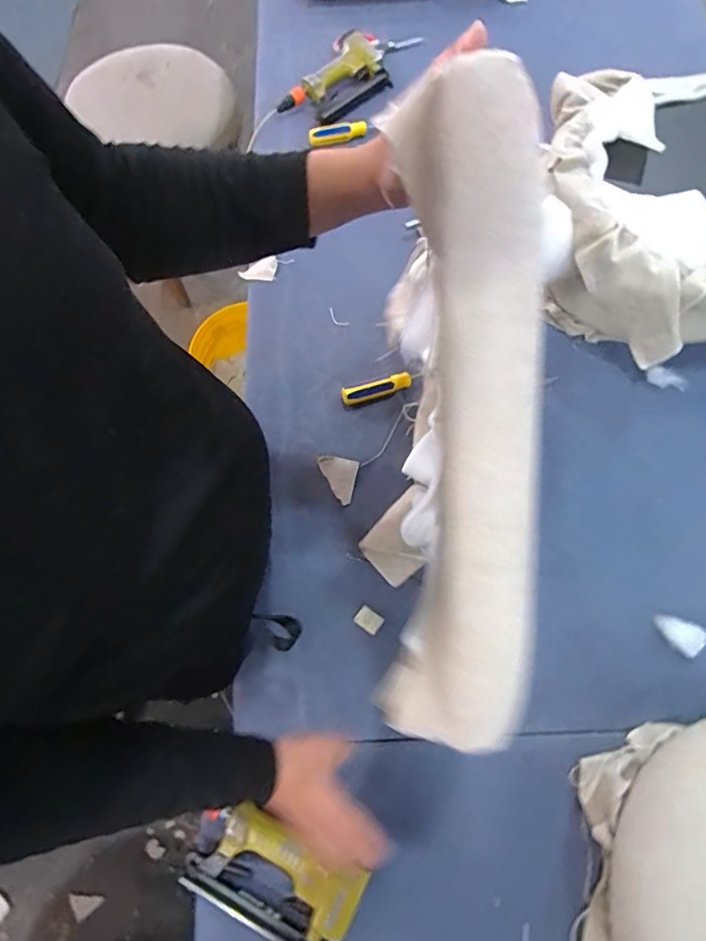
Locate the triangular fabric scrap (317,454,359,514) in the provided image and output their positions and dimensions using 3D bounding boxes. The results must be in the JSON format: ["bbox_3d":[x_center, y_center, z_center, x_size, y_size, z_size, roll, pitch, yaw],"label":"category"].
[{"bbox_3d":[-0.031,0.019,0.770,0.061,0.004,0.083,14,72,5],"label":"triangular fabric scrap"}]

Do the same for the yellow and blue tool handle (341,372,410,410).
[{"bbox_3d":[0.039,-0.127,0.807,0.112,0.026,0.030,-16,72,-5],"label":"yellow and blue tool handle"}]

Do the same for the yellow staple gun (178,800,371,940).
[{"bbox_3d":[-0.095,0.471,0.579,0.198,0.043,0.113,25,73,8],"label":"yellow staple gun"}]

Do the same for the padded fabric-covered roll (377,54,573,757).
[{"bbox_3d":[0.077,-0.015,0.354,0.097,0.084,0.429,-2,105,-1],"label":"padded fabric-covered roll"}]

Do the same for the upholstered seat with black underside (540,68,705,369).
[{"bbox_3d":[0.530,-0.424,0.829,0.492,0.163,0.474,-10,72,-4],"label":"upholstered seat with black underside"}]

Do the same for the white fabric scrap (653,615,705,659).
[{"bbox_3d":[0.440,0.220,0.679,0.066,0.004,0.040,31,91,13],"label":"white fabric scrap"}]

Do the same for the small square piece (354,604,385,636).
[{"bbox_3d":[0.022,0.208,0.702,0.036,0.004,0.029,31,74,10],"label":"small square piece"}]

